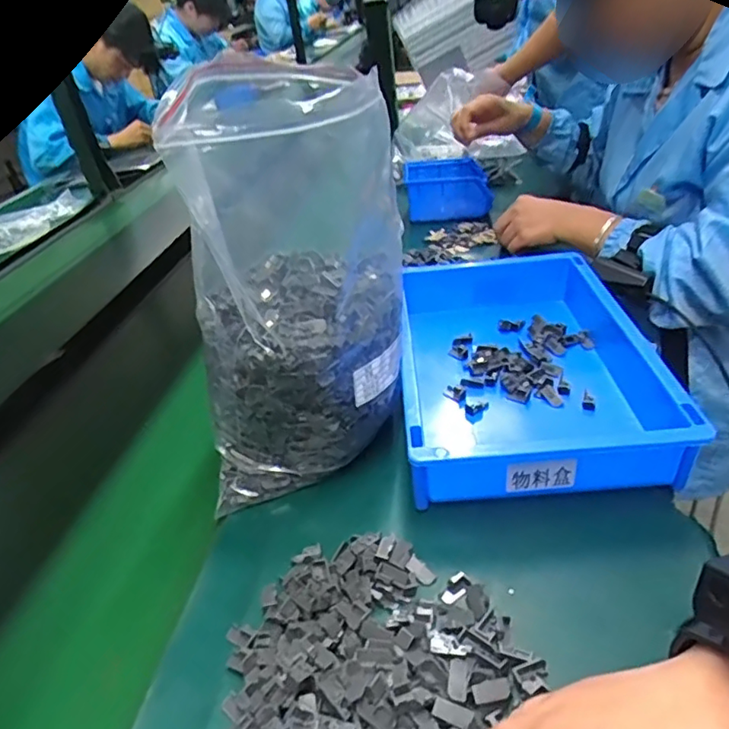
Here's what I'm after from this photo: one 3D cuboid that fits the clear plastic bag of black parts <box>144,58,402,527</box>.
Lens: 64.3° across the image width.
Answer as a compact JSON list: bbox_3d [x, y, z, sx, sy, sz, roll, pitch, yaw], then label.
[{"bbox_3d":[-0.051,-0.050,0.452,0.152,0.297,0.165,-2,35,7],"label":"clear plastic bag of black parts"}]

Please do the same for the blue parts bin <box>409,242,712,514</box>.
[{"bbox_3d":[0.140,-0.001,0.543,0.202,0.079,0.311,-4,36,4],"label":"blue parts bin"}]

